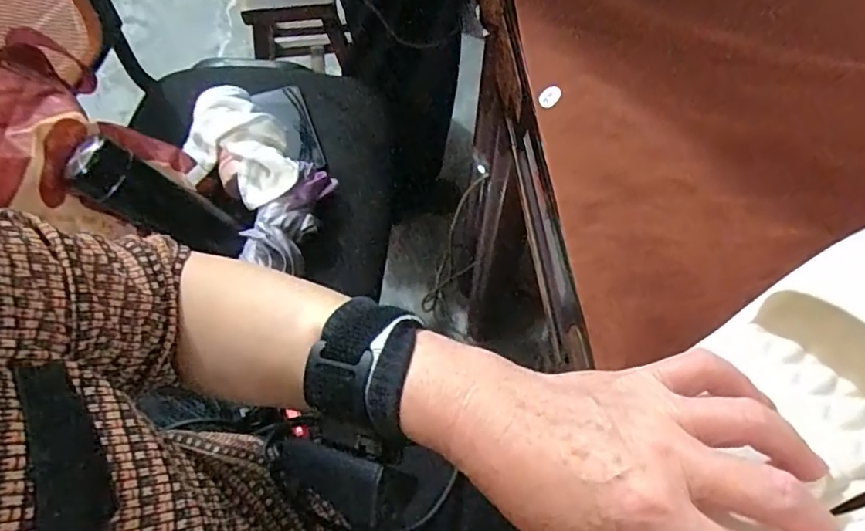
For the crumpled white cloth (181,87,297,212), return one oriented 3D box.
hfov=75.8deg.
[{"bbox_3d":[-0.256,-0.155,0.713,0.128,0.045,0.195,-30,64,-15],"label":"crumpled white cloth"}]

